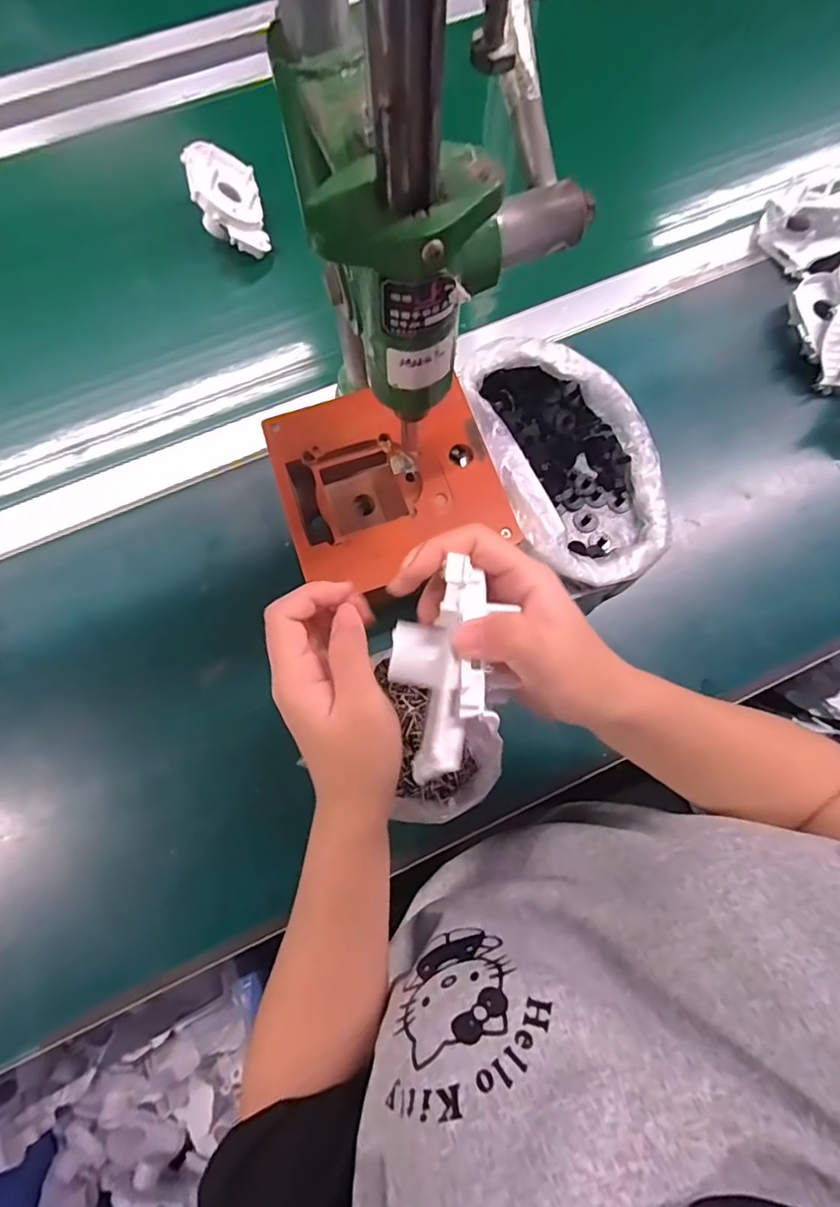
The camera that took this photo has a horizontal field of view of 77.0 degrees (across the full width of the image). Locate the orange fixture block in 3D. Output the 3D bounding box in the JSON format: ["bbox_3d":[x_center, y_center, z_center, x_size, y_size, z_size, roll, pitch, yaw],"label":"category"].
[{"bbox_3d":[-0.023,-0.086,0.393,0.149,0.034,0.143,-18,76,-5],"label":"orange fixture block"}]

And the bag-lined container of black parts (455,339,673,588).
[{"bbox_3d":[0.124,-0.114,0.429,0.139,0.056,0.207,-22,76,-6],"label":"bag-lined container of black parts"}]

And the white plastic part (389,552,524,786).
[{"bbox_3d":[0.011,0.028,0.233,0.048,0.033,0.093,11,75,2],"label":"white plastic part"}]

